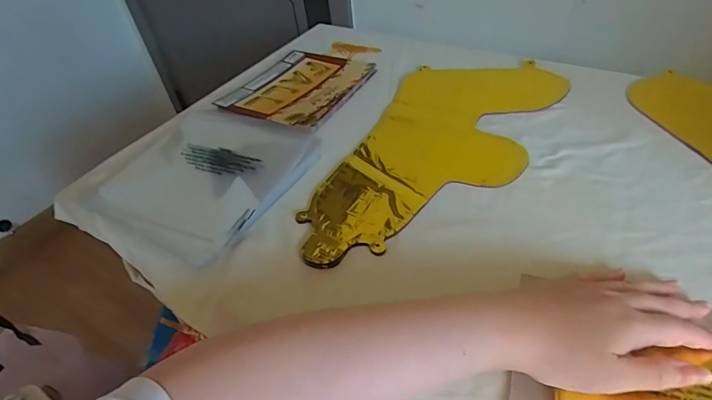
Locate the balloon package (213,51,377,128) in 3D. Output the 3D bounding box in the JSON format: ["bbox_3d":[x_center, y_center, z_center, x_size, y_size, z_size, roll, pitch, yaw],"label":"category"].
[{"bbox_3d":[-0.090,-0.176,0.647,0.179,0.015,0.206,19,50,26],"label":"balloon package"}]

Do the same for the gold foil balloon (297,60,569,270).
[{"bbox_3d":[0.097,-0.070,0.515,0.198,0.014,0.431,21,51,27],"label":"gold foil balloon"}]

